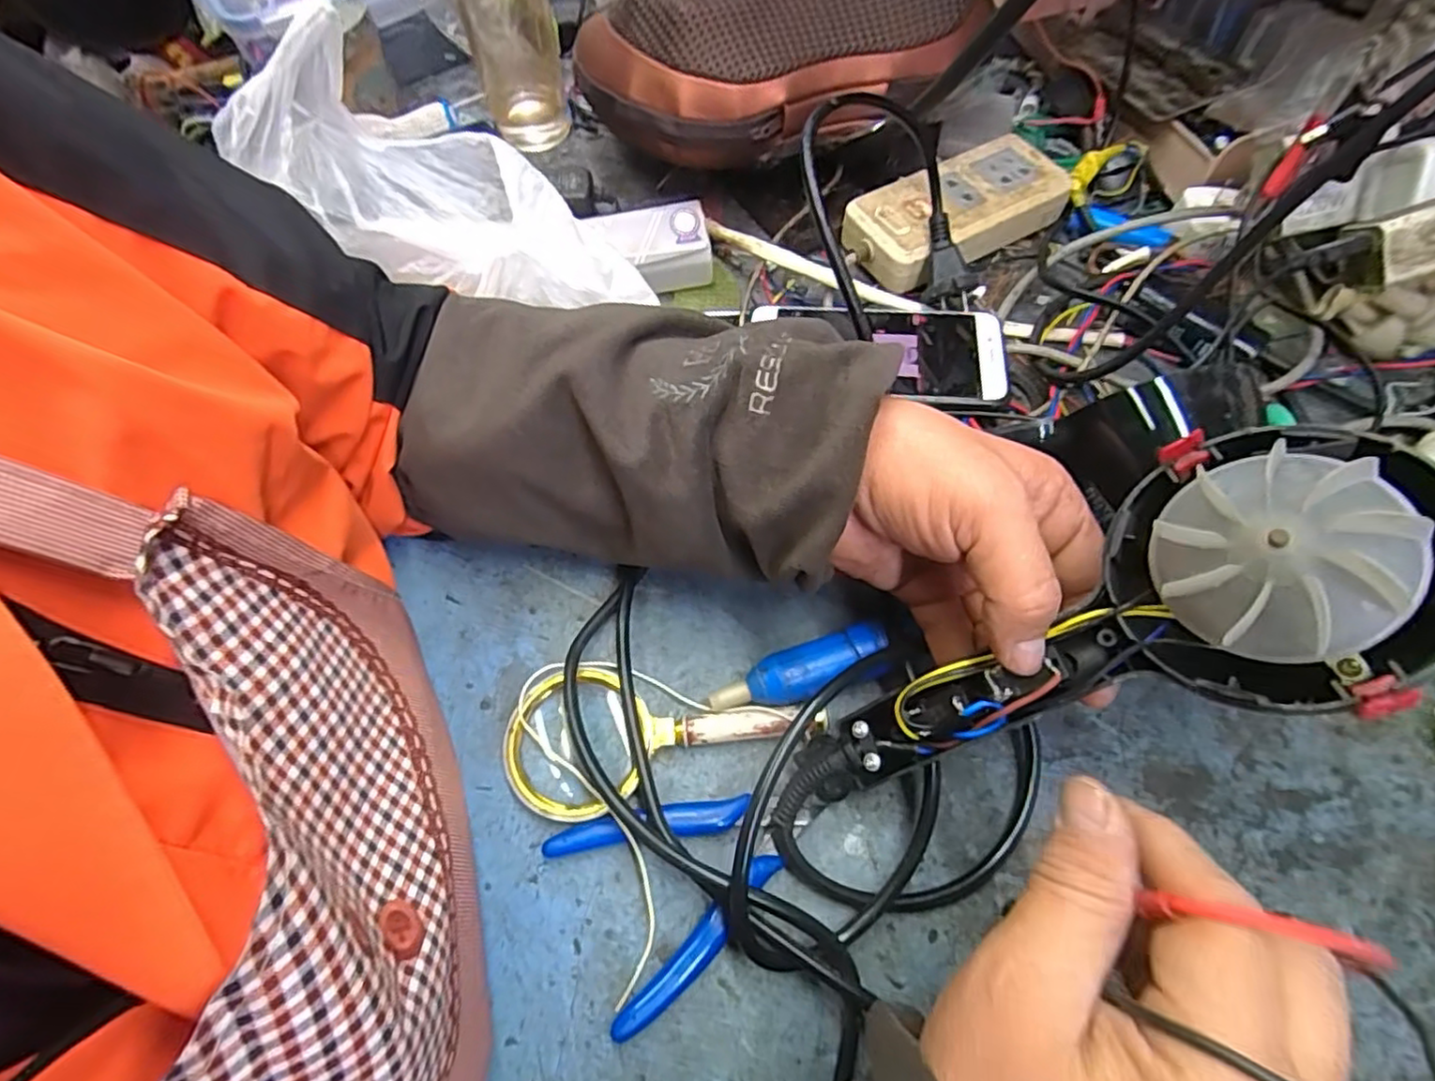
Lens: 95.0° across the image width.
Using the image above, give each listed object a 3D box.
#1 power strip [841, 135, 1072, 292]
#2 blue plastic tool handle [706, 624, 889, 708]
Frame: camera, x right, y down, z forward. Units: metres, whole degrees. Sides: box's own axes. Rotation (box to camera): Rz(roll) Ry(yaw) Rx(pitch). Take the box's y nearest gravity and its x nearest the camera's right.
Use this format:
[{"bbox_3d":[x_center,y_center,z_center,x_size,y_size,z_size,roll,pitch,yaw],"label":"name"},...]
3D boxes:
[{"bbox_3d":[0.160,-0.223,0.453,0.151,0.037,0.069,-28,66,-13],"label":"power strip"},{"bbox_3d":[0.039,0.066,0.319,0.086,0.027,0.024,-20,65,-9],"label":"blue plastic tool handle"}]

